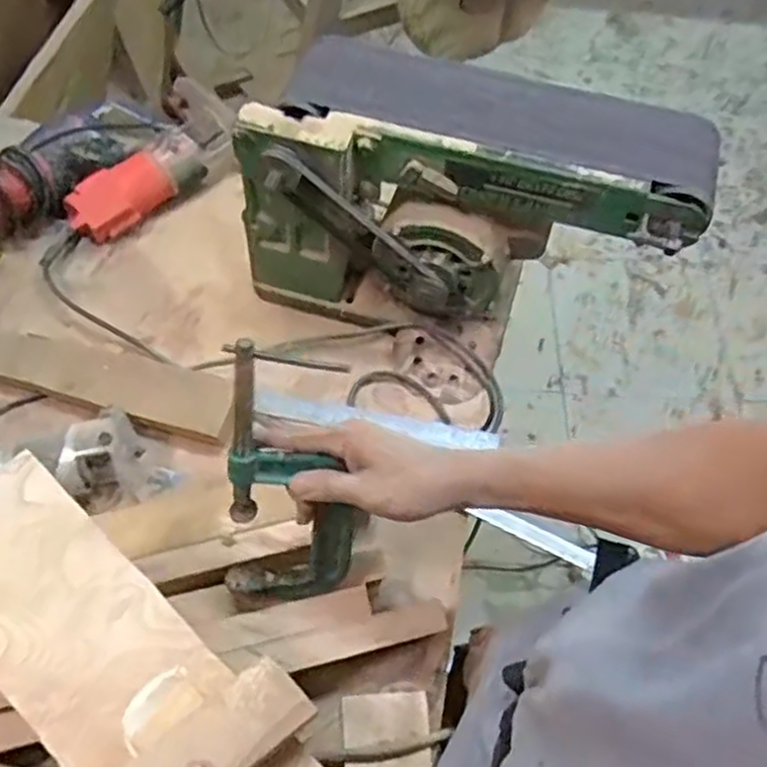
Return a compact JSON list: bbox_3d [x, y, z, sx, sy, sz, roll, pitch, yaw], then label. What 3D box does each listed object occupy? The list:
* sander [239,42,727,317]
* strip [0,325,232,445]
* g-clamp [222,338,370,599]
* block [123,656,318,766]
[{"bbox_3d":[0.082,-0.172,0.765,0.423,0.258,0.155,10,59,3],"label":"sander"},{"bbox_3d":[-0.323,-0.013,0.806,0.341,0.048,0.076,16,59,6],"label":"strip"},{"bbox_3d":[-0.079,0.078,0.572,0.111,0.266,0.044,-14,38,-12],"label":"g-clamp"},{"bbox_3d":[-0.120,0.223,0.426,0.165,0.016,0.046,-33,66,-19],"label":"block"}]

